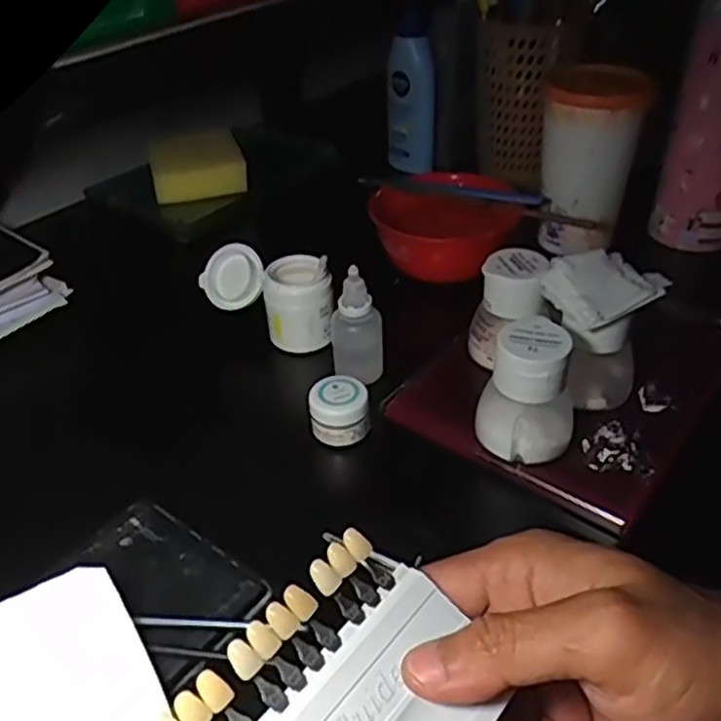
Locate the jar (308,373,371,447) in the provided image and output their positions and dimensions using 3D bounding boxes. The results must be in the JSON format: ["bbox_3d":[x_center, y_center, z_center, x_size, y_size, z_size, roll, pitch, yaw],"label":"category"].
[{"bbox_3d":[-0.013,0.026,0.408,0.031,0.023,0.031,-1,38,1],"label":"jar"}]

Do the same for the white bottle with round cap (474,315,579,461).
[{"bbox_3d":[0.086,0.017,0.375,0.048,0.068,0.040,13,41,17],"label":"white bottle with round cap"}]

